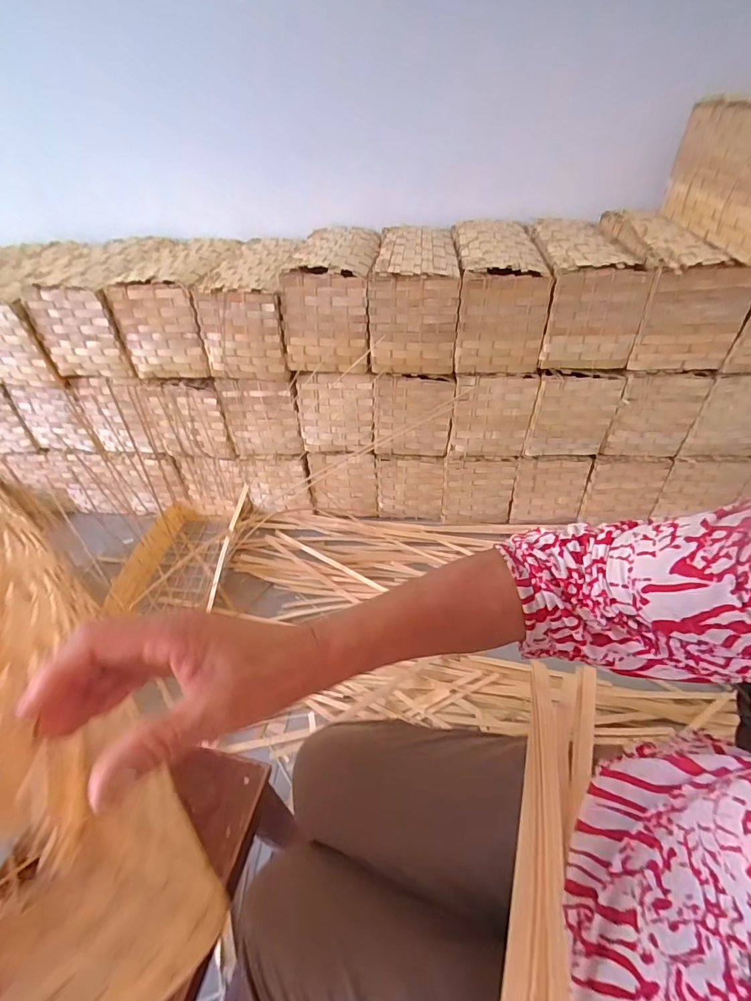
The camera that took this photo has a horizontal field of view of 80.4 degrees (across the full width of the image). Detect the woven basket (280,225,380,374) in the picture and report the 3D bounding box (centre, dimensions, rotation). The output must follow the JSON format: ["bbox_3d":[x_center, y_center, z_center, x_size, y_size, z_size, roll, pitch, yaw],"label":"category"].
[{"bbox_3d":[-0.097,-0.486,1.069,0.189,0.215,0.420,2,43,3],"label":"woven basket"}]

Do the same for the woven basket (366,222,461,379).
[{"bbox_3d":[0.091,-0.464,1.029,0.181,0.204,0.311,4,43,5],"label":"woven basket"}]

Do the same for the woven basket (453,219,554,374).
[{"bbox_3d":[0.264,-0.473,1.020,0.173,0.204,0.347,1,43,2],"label":"woven basket"}]

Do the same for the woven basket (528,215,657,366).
[{"bbox_3d":[0.441,-0.456,0.979,0.174,0.207,0.312,2,43,3],"label":"woven basket"}]

